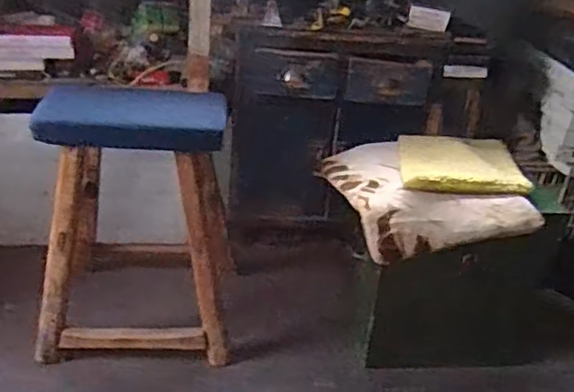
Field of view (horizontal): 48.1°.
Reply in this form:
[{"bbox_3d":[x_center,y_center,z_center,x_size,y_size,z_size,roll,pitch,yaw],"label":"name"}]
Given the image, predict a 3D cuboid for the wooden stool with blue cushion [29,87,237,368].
[{"bbox_3d":[-0.287,0.056,1.269,0.357,0.480,0.275,3,28,-6],"label":"wooden stool with blue cushion"}]

